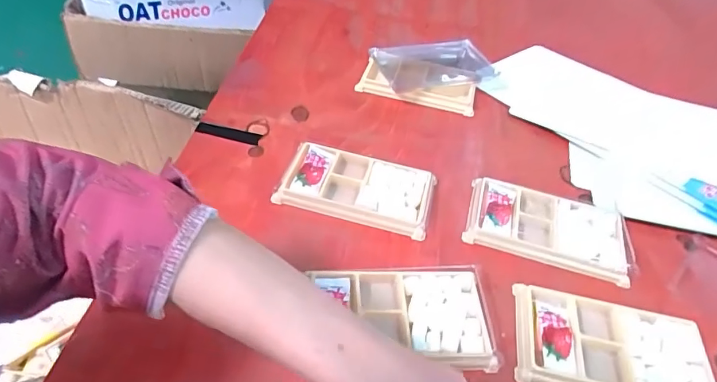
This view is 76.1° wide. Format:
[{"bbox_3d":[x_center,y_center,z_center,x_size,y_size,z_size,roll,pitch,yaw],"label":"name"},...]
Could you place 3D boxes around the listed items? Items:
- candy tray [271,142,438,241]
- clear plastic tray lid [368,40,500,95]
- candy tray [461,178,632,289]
[{"bbox_3d":[0.000,-0.005,0.417,0.132,0.019,0.073,14,46,7],"label":"candy tray"},{"bbox_3d":[0.095,-0.147,0.552,0.148,0.028,0.075,-8,48,-14],"label":"clear plastic tray lid"},{"bbox_3d":[0.164,0.030,0.403,0.131,0.015,0.074,16,47,9],"label":"candy tray"}]

